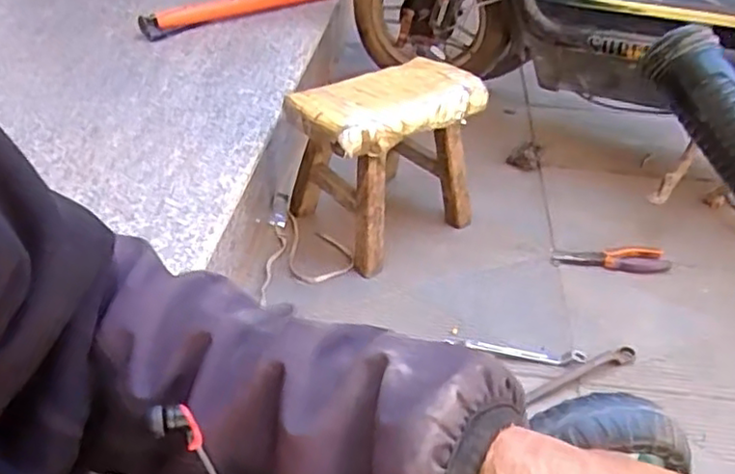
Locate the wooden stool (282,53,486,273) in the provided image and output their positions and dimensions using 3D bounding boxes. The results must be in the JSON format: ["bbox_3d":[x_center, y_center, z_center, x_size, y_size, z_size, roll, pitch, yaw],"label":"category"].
[{"bbox_3d":[0.018,-0.141,1.098,0.278,0.245,0.209,-24,45,-29],"label":"wooden stool"}]

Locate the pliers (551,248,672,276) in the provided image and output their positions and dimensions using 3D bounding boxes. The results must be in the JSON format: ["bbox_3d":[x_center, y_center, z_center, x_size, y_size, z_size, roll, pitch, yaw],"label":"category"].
[{"bbox_3d":[0.395,0.041,1.086,0.181,0.028,0.056,2,38,0],"label":"pliers"}]

